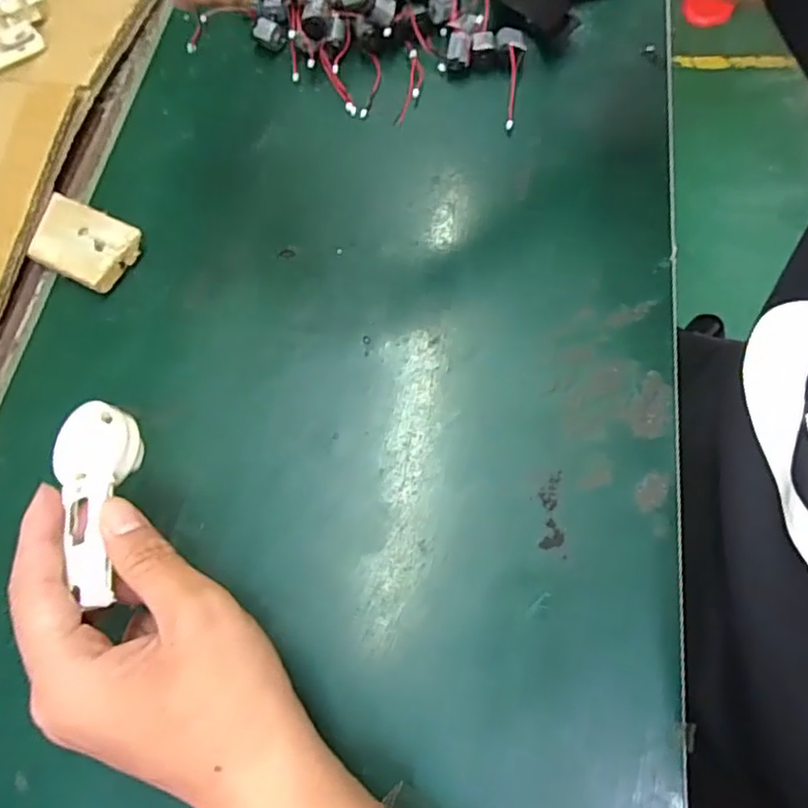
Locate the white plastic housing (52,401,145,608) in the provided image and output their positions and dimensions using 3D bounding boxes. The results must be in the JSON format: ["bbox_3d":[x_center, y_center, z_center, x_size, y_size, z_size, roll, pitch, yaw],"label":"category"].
[{"bbox_3d":[-0.137,0.044,0.270,0.034,0.017,0.091,-11,64,-2],"label":"white plastic housing"}]

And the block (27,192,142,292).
[{"bbox_3d":[-0.214,-0.107,0.402,0.071,0.014,0.051,23,71,12],"label":"block"}]

